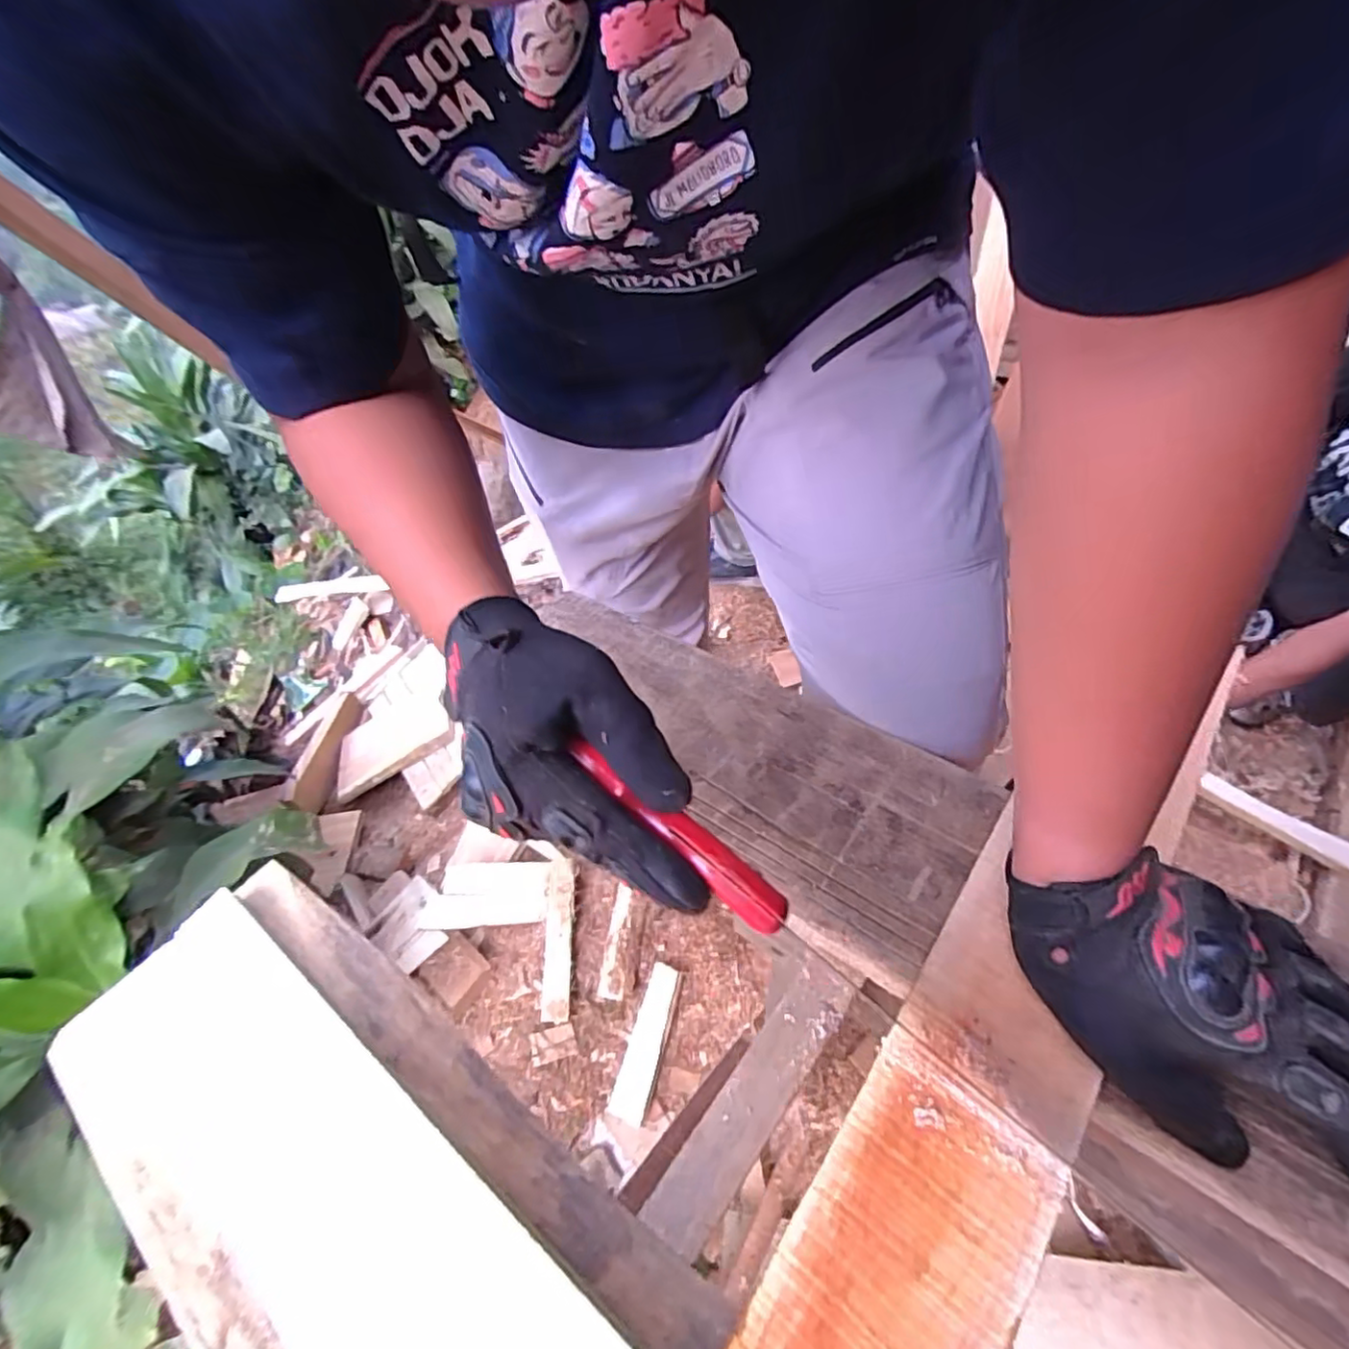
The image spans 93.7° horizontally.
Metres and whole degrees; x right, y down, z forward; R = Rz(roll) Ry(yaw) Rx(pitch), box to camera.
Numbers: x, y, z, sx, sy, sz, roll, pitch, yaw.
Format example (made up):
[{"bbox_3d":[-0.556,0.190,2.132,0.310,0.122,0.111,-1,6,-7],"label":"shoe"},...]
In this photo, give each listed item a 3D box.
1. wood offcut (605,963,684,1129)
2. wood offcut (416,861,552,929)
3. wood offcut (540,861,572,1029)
[{"bbox_3d":[-0.042,0.557,0.957,0.058,0.019,0.217,14,69,15],"label":"wood offcut"},{"bbox_3d":[-0.320,0.373,1.083,0.203,0.023,0.113,-3,44,-8],"label":"wood offcut"},{"bbox_3d":[-0.187,0.421,1.015,0.044,0.034,0.240,-3,64,1],"label":"wood offcut"}]

